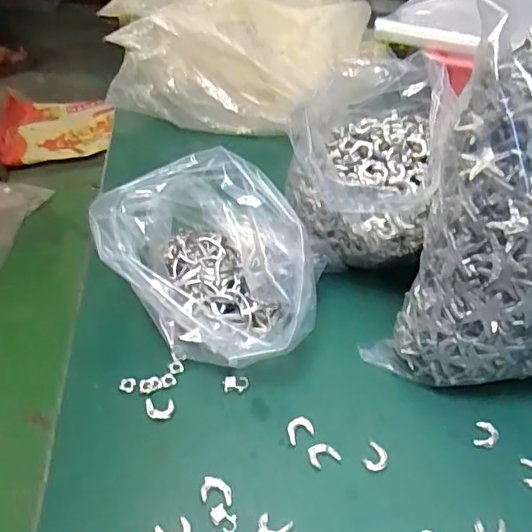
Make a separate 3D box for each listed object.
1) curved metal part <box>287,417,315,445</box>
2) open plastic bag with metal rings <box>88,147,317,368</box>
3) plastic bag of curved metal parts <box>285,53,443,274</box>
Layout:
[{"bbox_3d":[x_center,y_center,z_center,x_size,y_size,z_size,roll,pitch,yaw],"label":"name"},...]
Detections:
[{"bbox_3d":[0.022,0.105,0.367,0.018,0.004,0.014,-23,49,-29],"label":"curved metal part"},{"bbox_3d":[-0.035,0.001,0.399,0.151,0.109,0.108,24,44,20],"label":"open plastic bag with metal rings"},{"bbox_3d":[0.071,-0.077,0.448,0.109,0.126,0.125,9,41,4],"label":"plastic bag of curved metal parts"}]

